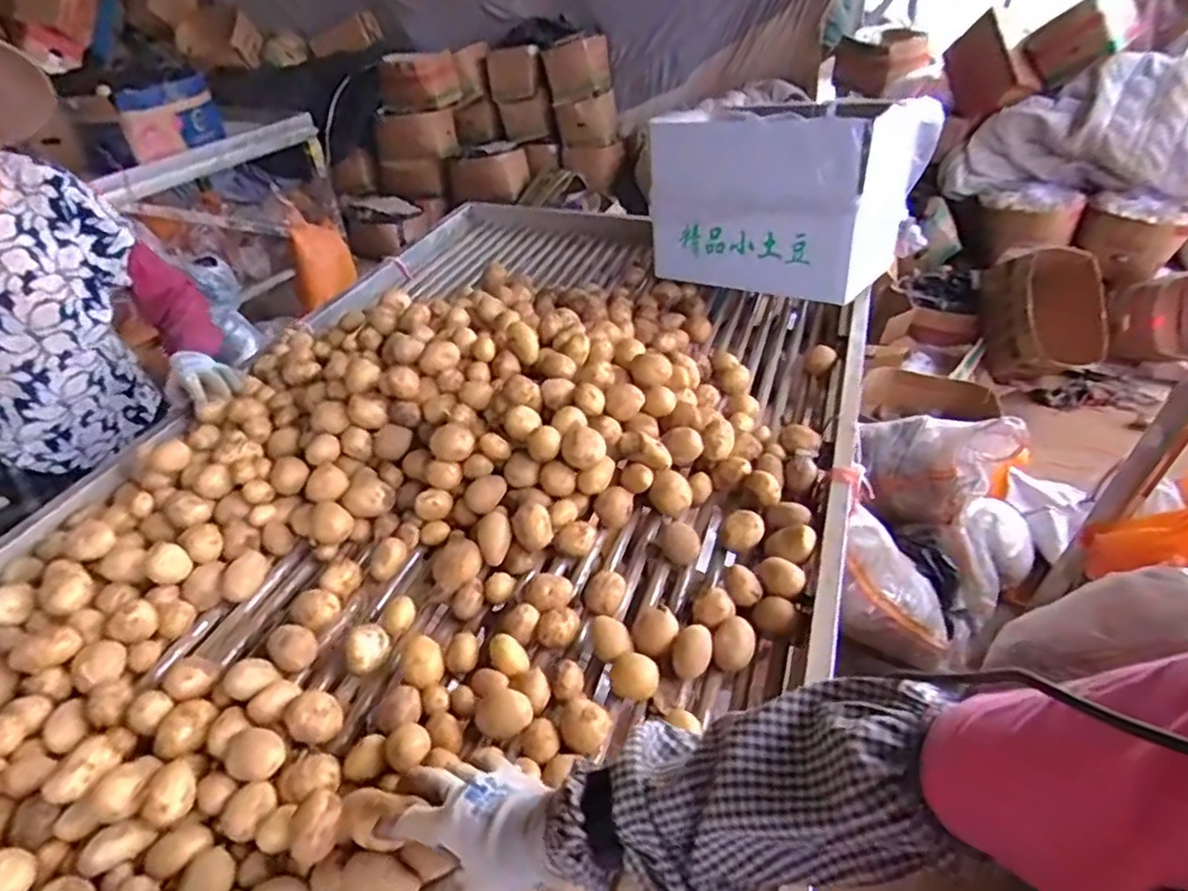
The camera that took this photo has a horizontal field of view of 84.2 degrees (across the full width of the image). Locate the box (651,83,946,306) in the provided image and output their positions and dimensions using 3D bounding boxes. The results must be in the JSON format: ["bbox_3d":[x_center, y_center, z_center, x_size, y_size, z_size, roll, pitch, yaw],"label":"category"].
[{"bbox_3d":[0.306,-0.415,1.115,0.414,0.294,0.168,22,43,30],"label":"box"}]

